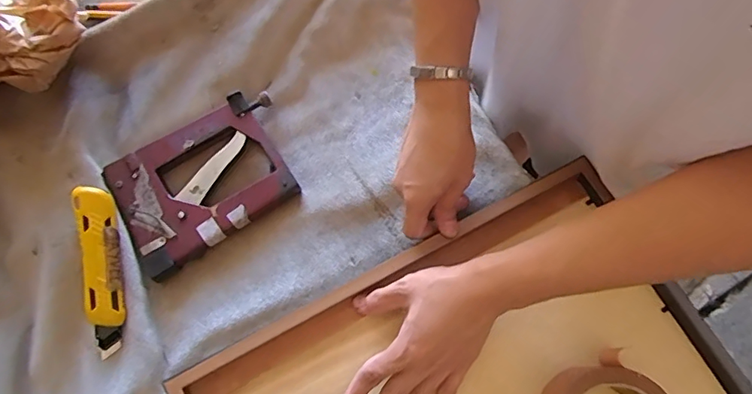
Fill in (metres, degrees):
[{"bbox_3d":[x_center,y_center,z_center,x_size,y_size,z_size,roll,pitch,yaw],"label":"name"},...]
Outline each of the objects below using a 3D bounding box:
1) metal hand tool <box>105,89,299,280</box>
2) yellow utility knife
[{"bbox_3d":[-0.171,-0.017,0.500,0.176,0.026,0.123,-33,75,-9],"label":"metal hand tool"},{"bbox_3d":[-0.252,0.067,0.457,0.032,0.017,0.151,-7,90,-2],"label":"yellow utility knife"}]

